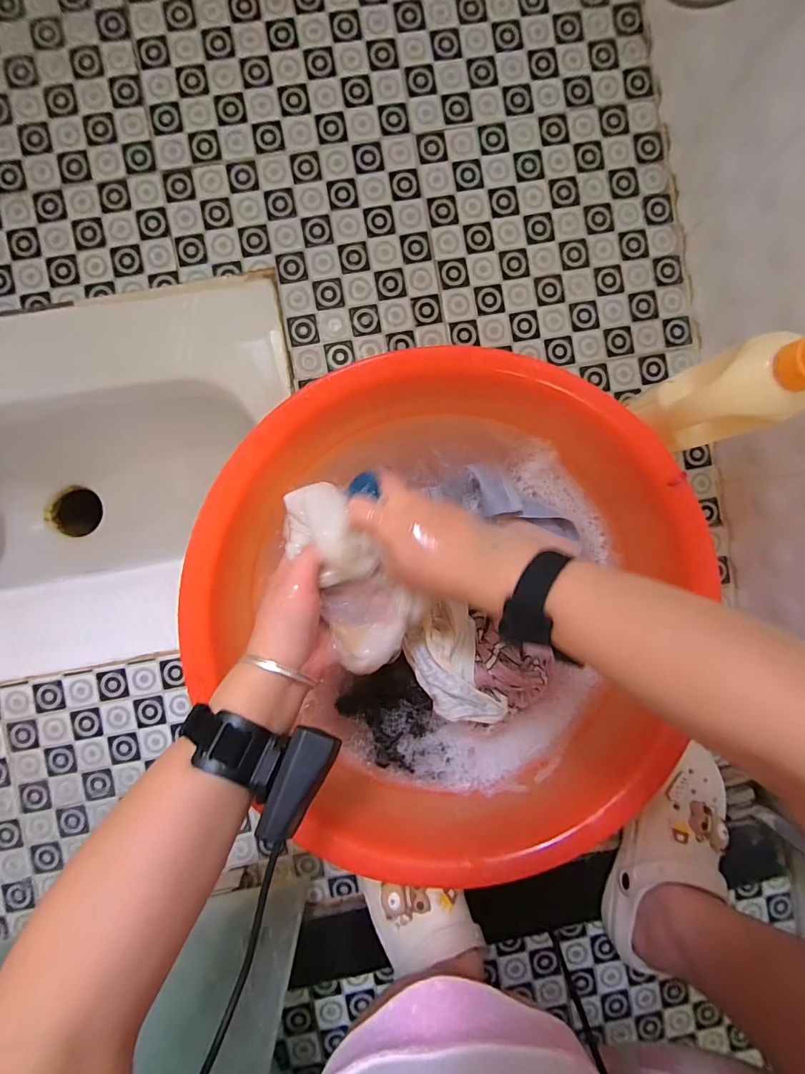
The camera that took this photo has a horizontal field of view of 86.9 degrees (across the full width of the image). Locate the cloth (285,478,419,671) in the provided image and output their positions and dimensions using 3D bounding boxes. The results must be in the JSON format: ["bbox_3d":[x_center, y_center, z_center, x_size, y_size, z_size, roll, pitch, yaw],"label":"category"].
[{"bbox_3d":[-0.040,0.032,0.344,0.070,0.041,0.156,-25,100,0],"label":"cloth"}]

